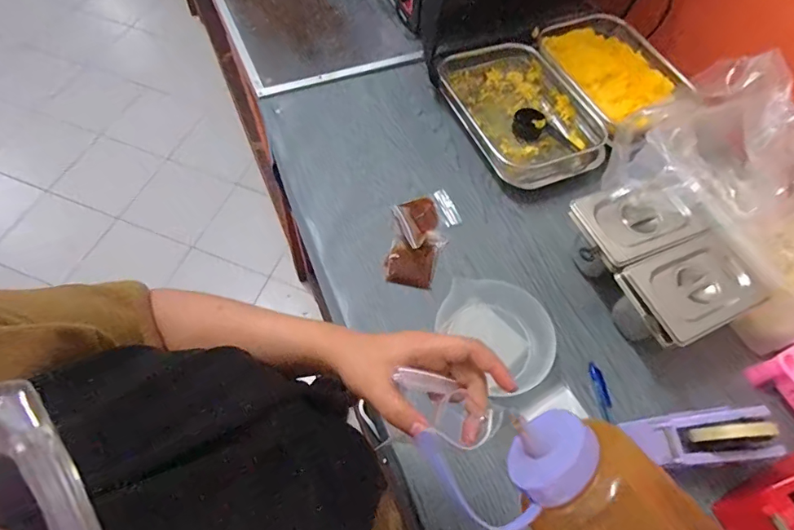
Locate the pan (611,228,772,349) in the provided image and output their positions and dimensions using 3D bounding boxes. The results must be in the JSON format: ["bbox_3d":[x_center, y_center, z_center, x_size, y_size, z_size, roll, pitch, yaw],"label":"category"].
[{"bbox_3d":[0.381,0.043,0.616,0.167,0.094,0.111,-21,66,-15],"label":"pan"}]

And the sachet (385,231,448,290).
[{"bbox_3d":[0.027,-0.013,0.696,0.074,0.010,0.095,17,62,4],"label":"sachet"}]

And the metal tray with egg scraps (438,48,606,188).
[{"bbox_3d":[0.225,-0.277,0.824,0.197,0.044,0.307,-21,66,-15],"label":"metal tray with egg scraps"}]

